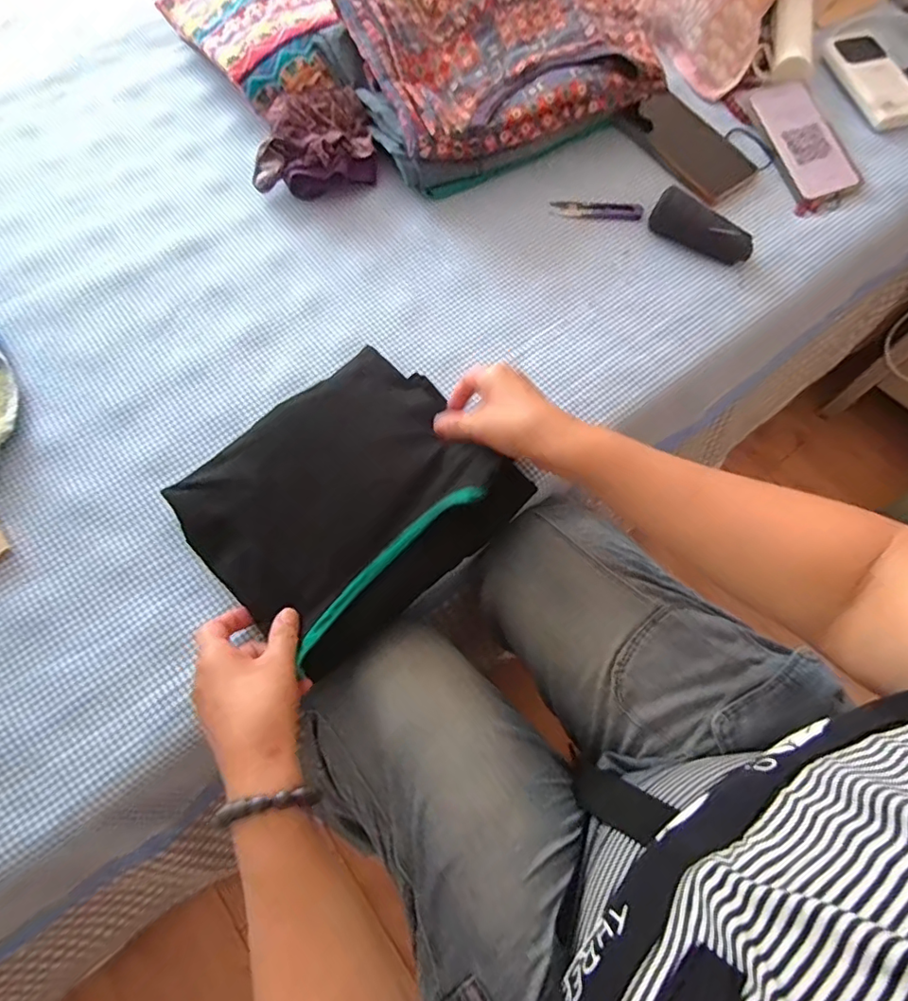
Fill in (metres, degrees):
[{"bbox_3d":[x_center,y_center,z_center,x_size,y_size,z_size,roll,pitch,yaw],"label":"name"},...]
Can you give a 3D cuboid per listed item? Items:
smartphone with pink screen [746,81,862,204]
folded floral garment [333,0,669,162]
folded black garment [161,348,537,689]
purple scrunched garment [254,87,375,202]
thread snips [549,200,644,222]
[{"bbox_3d":[0.406,-0.419,0.624,0.084,0.012,0.157,-18,79,-3],"label":"smartphone with pink screen"},{"bbox_3d":[0.057,-0.483,0.604,0.303,0.108,0.194,-22,70,-8],"label":"folded floral garment"},{"bbox_3d":[-0.083,0.000,0.458,0.236,0.075,0.191,-42,74,-15],"label":"folded black garment"},{"bbox_3d":[-0.158,-0.397,0.598,0.130,0.045,0.126,0,68,0],"label":"purple scrunched garment"},{"bbox_3d":[0.159,-0.322,0.600,0.098,0.007,0.027,0,68,0],"label":"thread snips"}]

